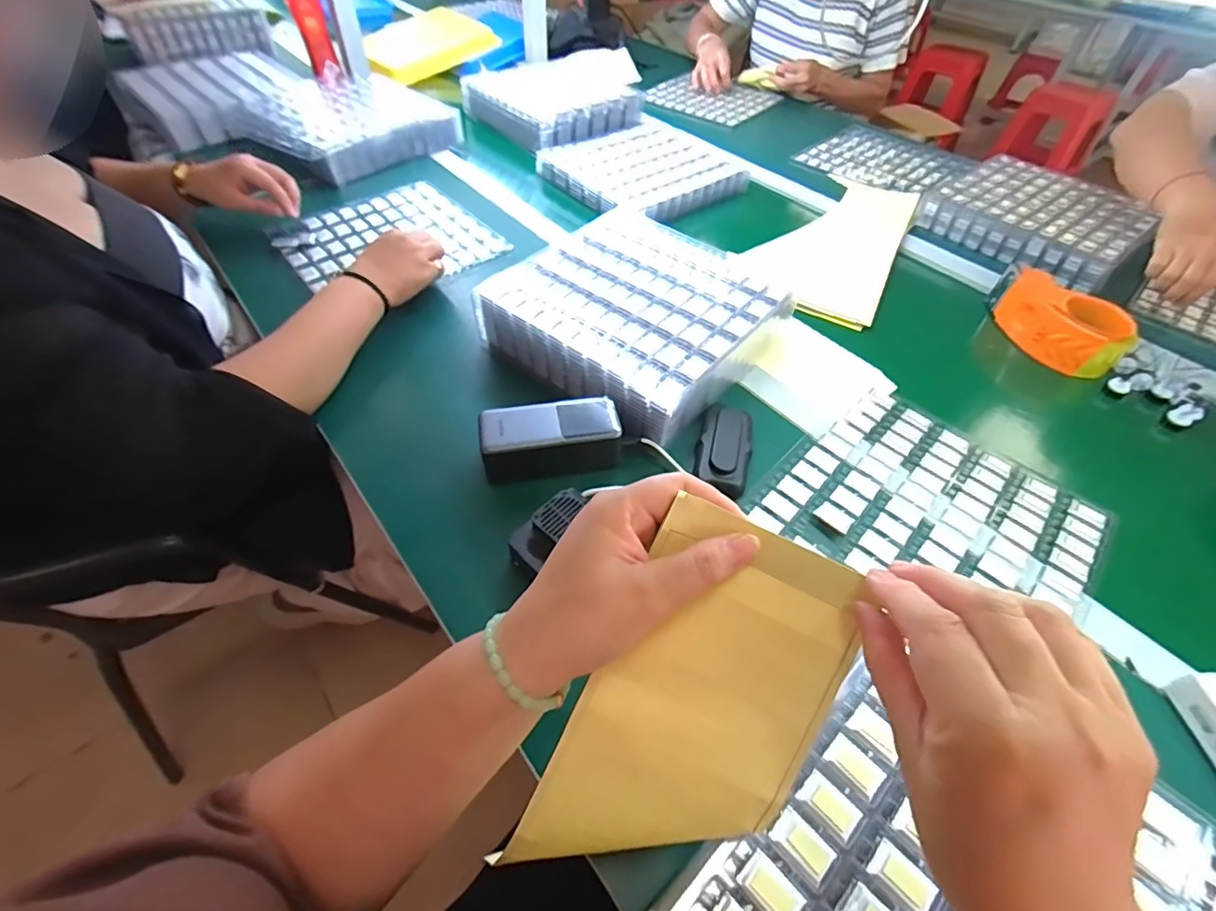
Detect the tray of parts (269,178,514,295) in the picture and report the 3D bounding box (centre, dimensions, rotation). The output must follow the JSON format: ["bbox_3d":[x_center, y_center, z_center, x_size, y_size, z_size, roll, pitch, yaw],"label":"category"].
[{"bbox_3d":[-0.326,-0.321,0.769,0.264,0.018,0.282,-33,60,-27],"label":"tray of parts"}]

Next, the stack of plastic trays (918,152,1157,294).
[{"bbox_3d":[0.664,-0.370,0.819,0.248,0.053,0.272,-33,60,-27],"label":"stack of plastic trays"}]

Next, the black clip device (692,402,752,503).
[{"bbox_3d":[0.116,-0.008,0.515,0.052,0.024,0.096,14,51,8],"label":"black clip device"}]

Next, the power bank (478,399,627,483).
[{"bbox_3d":[-0.054,-0.014,0.506,0.127,0.054,0.062,-9,52,-11],"label":"power bank"}]

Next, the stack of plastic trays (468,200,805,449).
[{"bbox_3d":[0.033,-0.165,0.606,0.271,0.063,0.271,36,57,23],"label":"stack of plastic trays"}]

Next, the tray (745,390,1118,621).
[{"bbox_3d":[0.305,0.051,0.495,0.250,0.008,0.248,39,58,25],"label":"tray"}]

